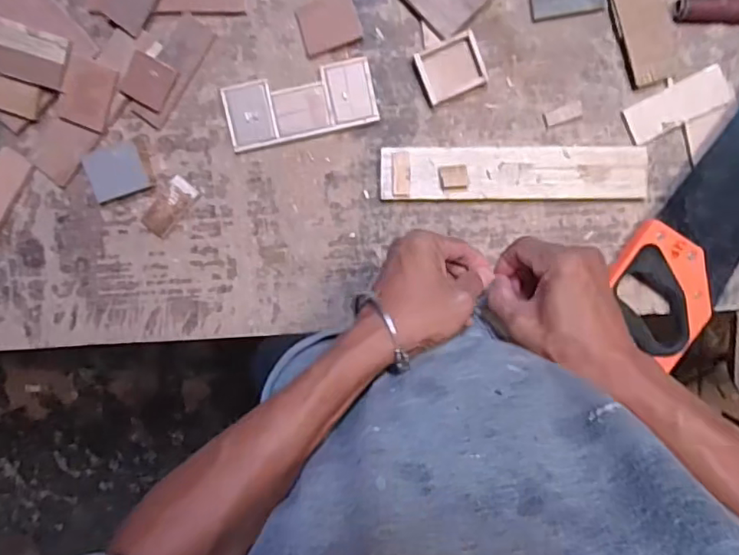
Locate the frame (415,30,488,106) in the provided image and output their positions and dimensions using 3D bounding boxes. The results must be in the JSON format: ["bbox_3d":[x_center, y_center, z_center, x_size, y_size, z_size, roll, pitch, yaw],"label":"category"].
[{"bbox_3d":[0.084,-0.213,0.585,0.063,0.018,0.053,-22,96,4],"label":"frame"}]

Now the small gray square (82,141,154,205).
[{"bbox_3d":[-0.263,-0.110,0.599,0.057,0.014,0.051,-17,96,3],"label":"small gray square"}]

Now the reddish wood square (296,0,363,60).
[{"bbox_3d":[-0.041,-0.259,0.585,0.060,0.004,0.051,-19,96,3],"label":"reddish wood square"}]

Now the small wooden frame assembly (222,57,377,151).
[{"bbox_3d":[-0.072,-0.179,0.596,0.153,0.012,0.065,-12,96,2],"label":"small wooden frame assembly"}]

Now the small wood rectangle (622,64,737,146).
[{"bbox_3d":[0.312,-0.176,0.581,0.101,0.015,0.040,-25,95,4],"label":"small wood rectangle"}]

